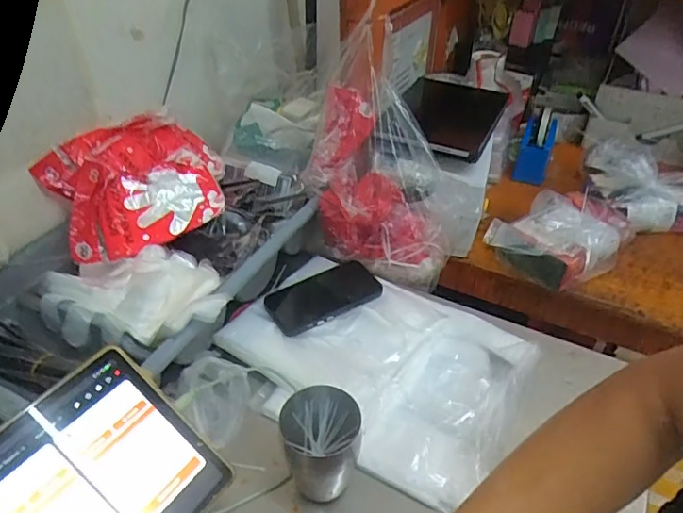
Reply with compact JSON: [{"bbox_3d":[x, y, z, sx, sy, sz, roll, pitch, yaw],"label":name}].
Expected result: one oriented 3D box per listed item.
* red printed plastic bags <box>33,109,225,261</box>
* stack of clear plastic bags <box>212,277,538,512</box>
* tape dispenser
[{"bbox_3d":[-0.296,-0.118,0.777,0.243,0.093,0.243,-10,40,-13],"label":"red printed plastic bags"},{"bbox_3d":[0.037,0.112,0.659,0.344,0.028,0.255,21,43,24],"label":"stack of clear plastic bags"},{"bbox_3d":[0.398,-0.239,1.076,0.058,0.144,0.155,14,41,17],"label":"tape dispenser"}]

